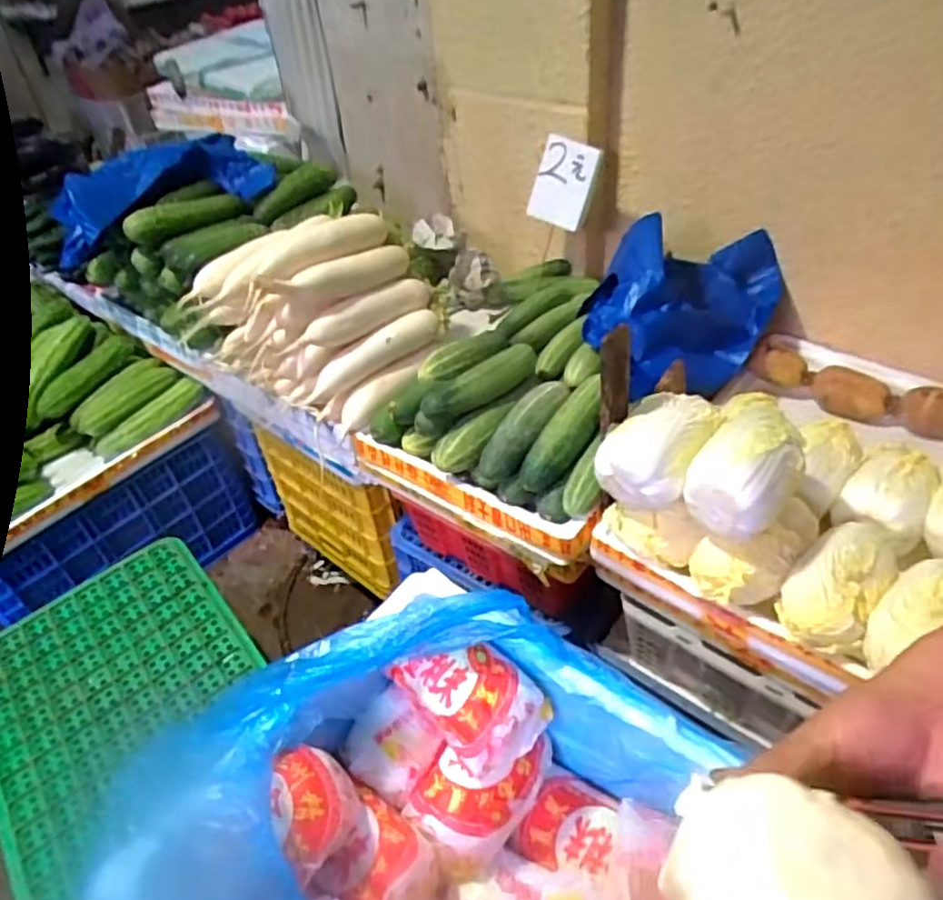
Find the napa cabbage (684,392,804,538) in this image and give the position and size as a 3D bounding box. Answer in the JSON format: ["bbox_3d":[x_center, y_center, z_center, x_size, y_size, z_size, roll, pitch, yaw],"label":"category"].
[{"bbox_3d":[0.308,0.018,0.776,0.104,0.080,0.156,20,47,27],"label":"napa cabbage"}]

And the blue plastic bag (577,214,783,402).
[{"bbox_3d":[0.335,-0.246,1.110,0.287,0.182,0.326,13,44,21],"label":"blue plastic bag"}]

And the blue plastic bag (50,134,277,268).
[{"bbox_3d":[-0.636,-0.533,1.416,0.437,0.147,0.173,-31,47,-26],"label":"blue plastic bag"}]

